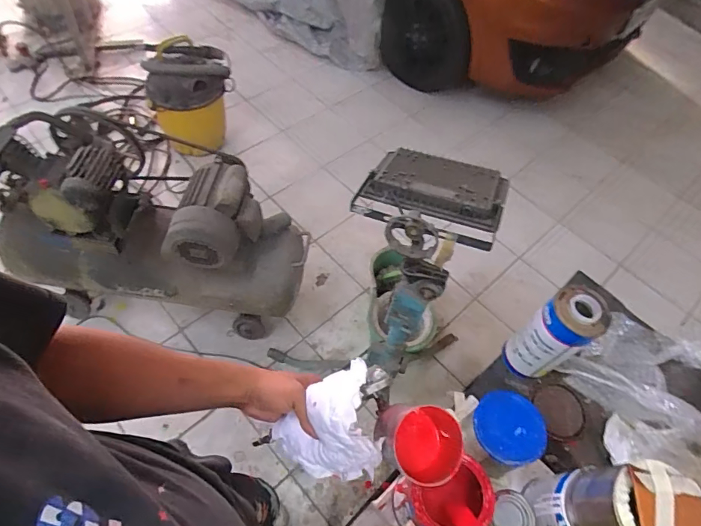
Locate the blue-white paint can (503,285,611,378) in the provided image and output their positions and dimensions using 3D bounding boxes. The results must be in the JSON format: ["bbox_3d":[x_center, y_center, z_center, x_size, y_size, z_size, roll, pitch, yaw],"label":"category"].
[{"bbox_3d":[0.331,0.123,0.713,0.087,0.195,0.078,-20,61,-17],"label":"blue-white paint can"}]

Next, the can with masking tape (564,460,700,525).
[{"bbox_3d":[0.325,0.291,0.506,0.088,0.134,0.093,2,56,-4],"label":"can with masking tape"}]

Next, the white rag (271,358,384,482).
[{"bbox_3d":[-0.030,0.187,0.498,0.110,0.147,0.103,-11,58,-10],"label":"white rag"}]

